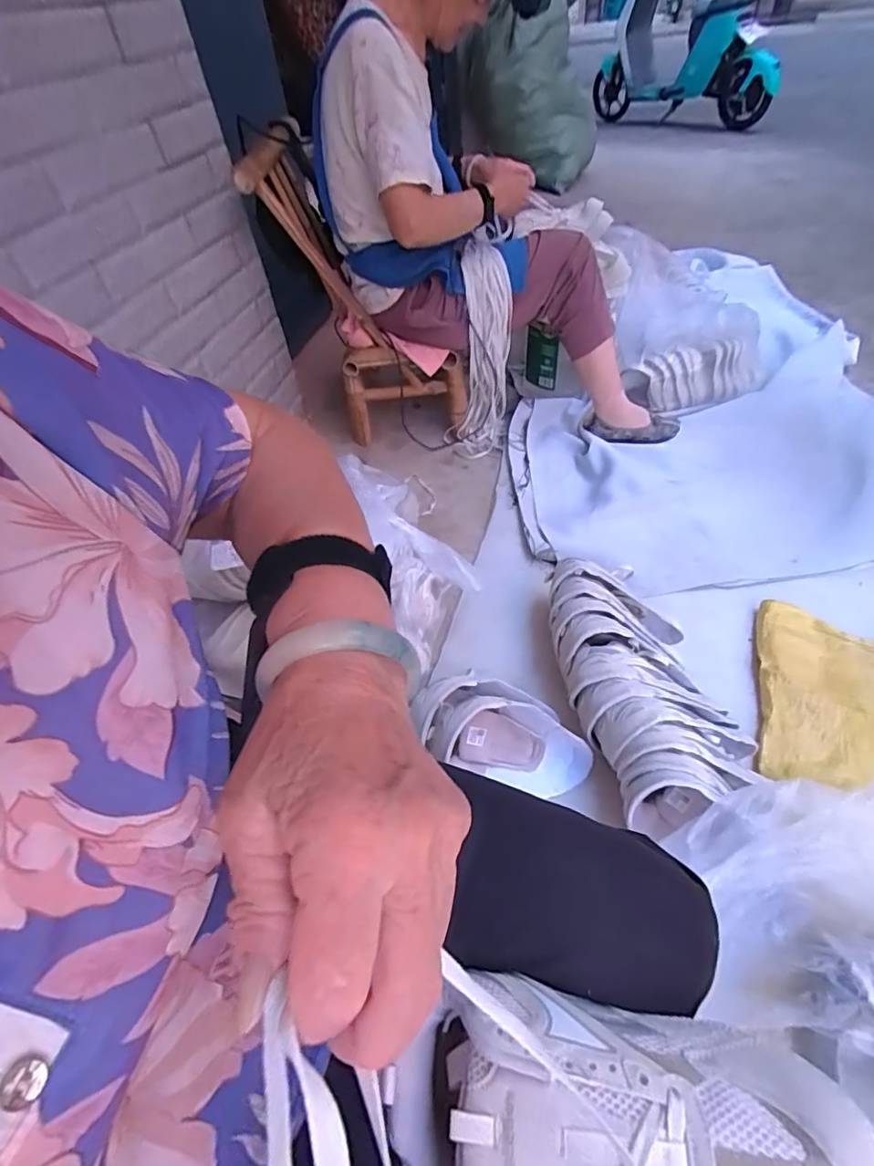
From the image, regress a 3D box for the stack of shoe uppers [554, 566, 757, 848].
[{"bbox_3d":[0.302,0.131,0.825,0.209,0.122,0.417,-13,52,-11],"label":"stack of shoe uppers"}]

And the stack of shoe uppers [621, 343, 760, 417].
[{"bbox_3d":[0.658,-0.529,1.339,0.362,0.111,0.131,-17,53,-14],"label":"stack of shoe uppers"}]

